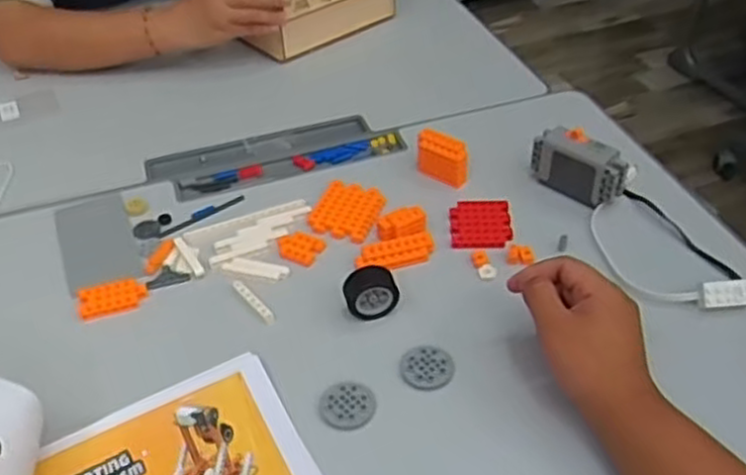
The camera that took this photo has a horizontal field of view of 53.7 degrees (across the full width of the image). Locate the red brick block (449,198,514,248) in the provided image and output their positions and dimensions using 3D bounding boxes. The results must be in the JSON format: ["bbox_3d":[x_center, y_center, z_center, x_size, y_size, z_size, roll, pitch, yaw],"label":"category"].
[{"bbox_3d":[0.100,-0.012,0.683,0.055,0.007,0.065,-2,42,2],"label":"red brick block"}]

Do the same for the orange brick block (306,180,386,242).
[{"bbox_3d":[-0.025,-0.026,0.701,0.062,0.014,0.066,13,44,18],"label":"orange brick block"}]

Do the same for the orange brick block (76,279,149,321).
[{"bbox_3d":[-0.221,0.051,0.626,0.055,0.007,0.035,-15,43,-13],"label":"orange brick block"}]

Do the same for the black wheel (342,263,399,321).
[{"bbox_3d":[-0.002,0.048,0.603,0.041,0.038,0.029,-9,42,-6],"label":"black wheel"}]

